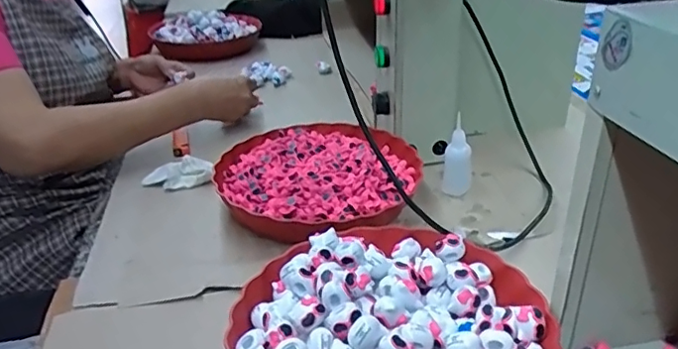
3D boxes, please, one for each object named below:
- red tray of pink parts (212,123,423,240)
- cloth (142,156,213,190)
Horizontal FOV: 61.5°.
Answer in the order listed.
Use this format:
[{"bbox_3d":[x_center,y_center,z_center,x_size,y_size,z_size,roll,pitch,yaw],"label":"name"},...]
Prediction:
[{"bbox_3d":[-0.021,-0.003,0.685,0.249,0.046,0.243,23,38,38],"label":"red tray of pink parts"},{"bbox_3d":[-0.215,-0.001,0.759,0.086,0.024,0.049,-13,30,-18],"label":"cloth"}]

